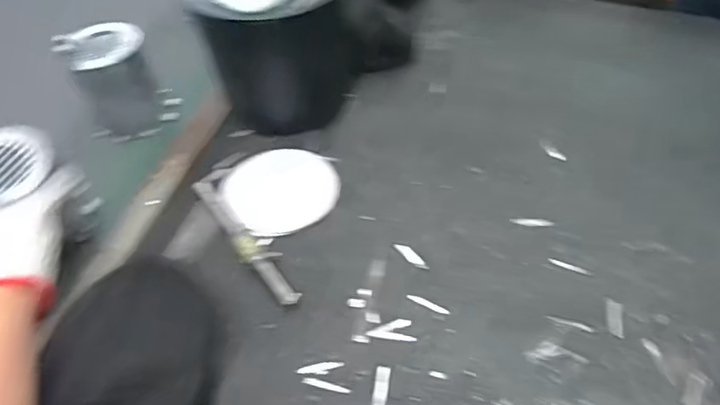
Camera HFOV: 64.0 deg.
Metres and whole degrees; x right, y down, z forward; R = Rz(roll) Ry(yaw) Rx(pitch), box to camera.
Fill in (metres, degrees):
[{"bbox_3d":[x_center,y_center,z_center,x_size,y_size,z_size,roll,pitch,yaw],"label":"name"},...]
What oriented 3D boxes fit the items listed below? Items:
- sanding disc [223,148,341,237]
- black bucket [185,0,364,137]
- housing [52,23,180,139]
[{"bbox_3d":[-0.088,-0.017,0.651,0.121,0.006,0.127,-1,49,1],"label":"sanding disc"},{"bbox_3d":[-0.087,-0.195,0.682,0.169,0.181,0.169,-2,52,3],"label":"black bucket"},{"bbox_3d":[-0.295,-0.155,0.709,0.097,0.103,0.096,-19,53,-9],"label":"housing"}]

